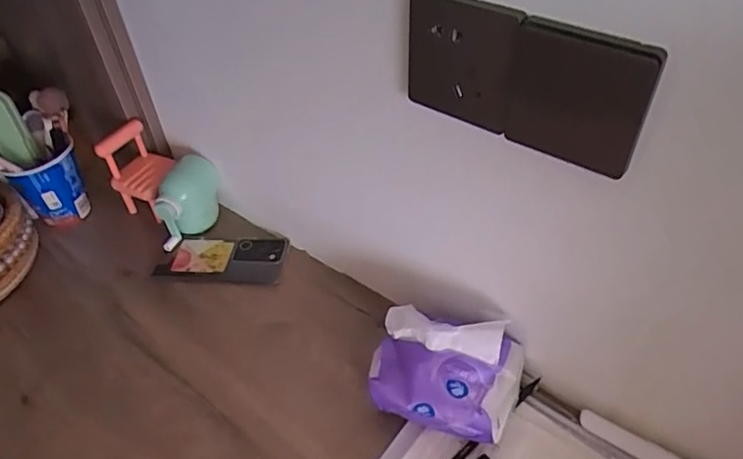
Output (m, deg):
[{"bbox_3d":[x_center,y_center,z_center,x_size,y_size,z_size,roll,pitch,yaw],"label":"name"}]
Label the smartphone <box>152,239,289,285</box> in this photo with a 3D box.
[{"bbox_3d":[-0.193,0.038,0.715,0.169,0.011,0.070,0,45,7],"label":"smartphone"}]

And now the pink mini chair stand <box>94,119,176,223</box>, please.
[{"bbox_3d":[-0.306,-0.077,0.757,0.070,0.145,0.076,12,46,15],"label":"pink mini chair stand"}]

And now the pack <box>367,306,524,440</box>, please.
[{"bbox_3d":[0.068,0.131,0.538,0.137,0.085,0.102,17,50,22],"label":"pack"}]

